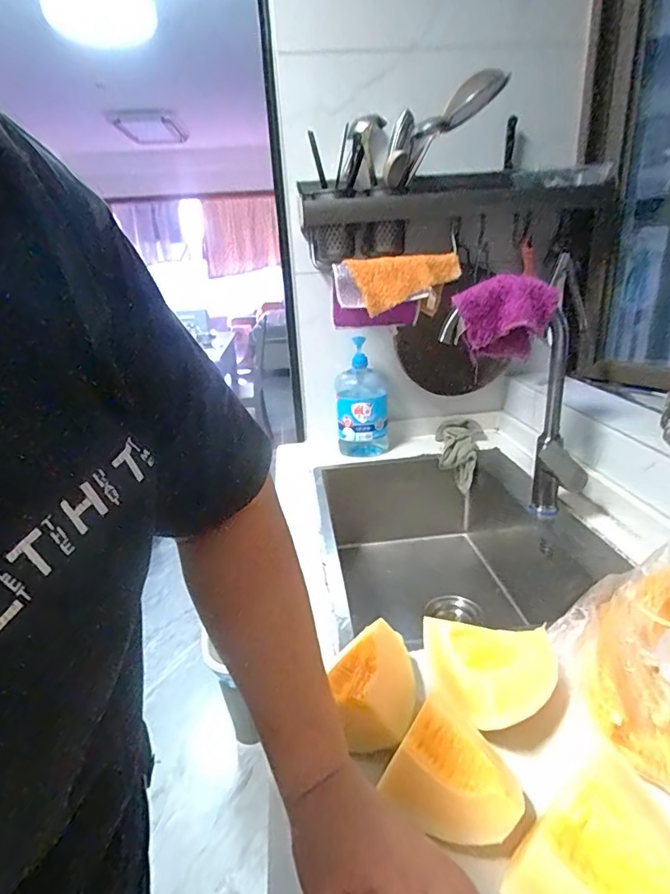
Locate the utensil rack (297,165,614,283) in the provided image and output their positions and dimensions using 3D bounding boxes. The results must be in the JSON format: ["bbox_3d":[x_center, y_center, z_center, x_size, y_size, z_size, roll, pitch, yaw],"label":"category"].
[{"bbox_3d":[0.238,-0.452,1.001,0.597,0.178,0.141,-3,21,2],"label":"utensil rack"}]

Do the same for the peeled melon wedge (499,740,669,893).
[{"bbox_3d":[0.192,0.296,0.327,0.125,0.064,0.100,-18,25,-34],"label":"peeled melon wedge"}]

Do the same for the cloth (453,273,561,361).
[{"bbox_3d":[0.264,-0.200,0.768,0.142,0.127,0.076,3,22,16],"label":"cloth"}]

